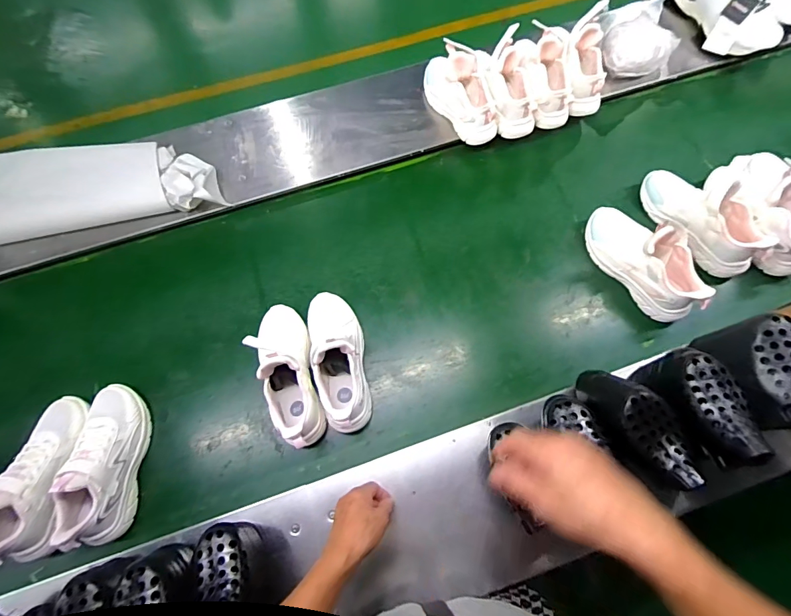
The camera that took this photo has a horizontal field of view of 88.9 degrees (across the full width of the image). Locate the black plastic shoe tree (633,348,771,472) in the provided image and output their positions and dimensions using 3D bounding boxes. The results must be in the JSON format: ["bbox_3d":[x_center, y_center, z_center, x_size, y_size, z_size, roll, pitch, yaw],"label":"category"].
[{"bbox_3d":[0.421,0.122,0.554,0.071,0.095,0.192,-10,34,-3],"label":"black plastic shoe tree"}]

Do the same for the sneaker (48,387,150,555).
[{"bbox_3d":[-0.488,0.256,0.673,0.093,0.123,0.249,0,72,0],"label":"sneaker"}]

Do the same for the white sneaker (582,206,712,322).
[{"bbox_3d":[0.470,-0.097,0.766,0.082,0.126,0.257,-34,75,-11],"label":"white sneaker"}]

